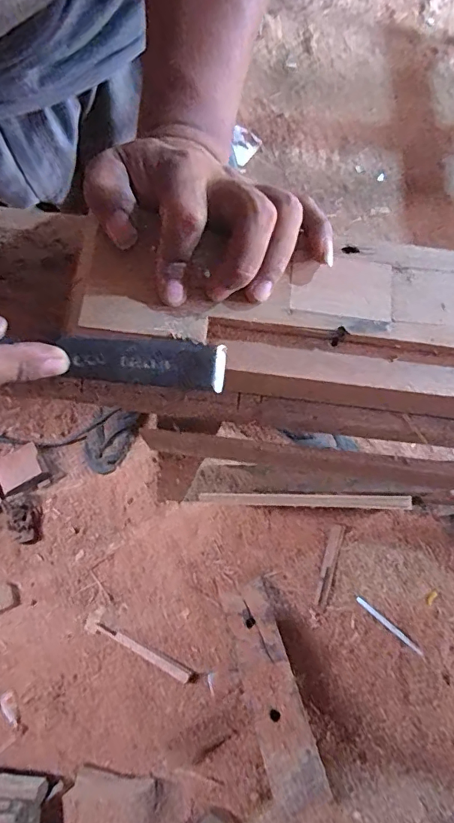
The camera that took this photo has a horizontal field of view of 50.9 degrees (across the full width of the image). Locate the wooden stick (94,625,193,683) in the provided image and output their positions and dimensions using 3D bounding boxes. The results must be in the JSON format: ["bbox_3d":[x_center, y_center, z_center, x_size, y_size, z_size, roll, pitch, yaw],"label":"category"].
[{"bbox_3d":[-0.150,0.415,0.829,0.212,0.004,0.018,11,66,32],"label":"wooden stick"}]

